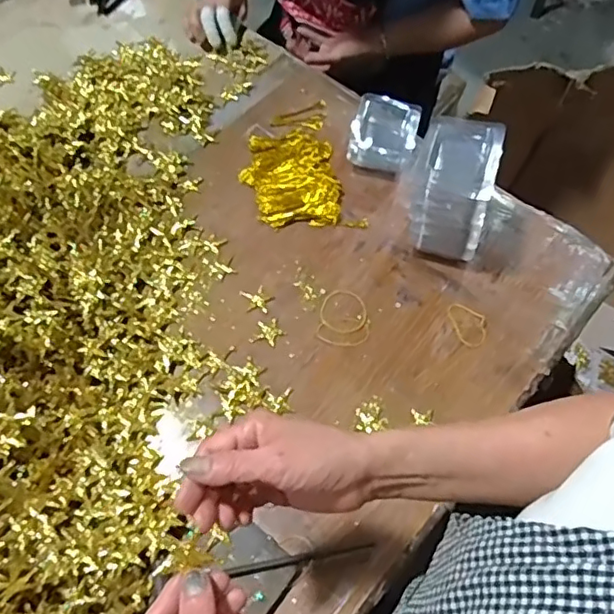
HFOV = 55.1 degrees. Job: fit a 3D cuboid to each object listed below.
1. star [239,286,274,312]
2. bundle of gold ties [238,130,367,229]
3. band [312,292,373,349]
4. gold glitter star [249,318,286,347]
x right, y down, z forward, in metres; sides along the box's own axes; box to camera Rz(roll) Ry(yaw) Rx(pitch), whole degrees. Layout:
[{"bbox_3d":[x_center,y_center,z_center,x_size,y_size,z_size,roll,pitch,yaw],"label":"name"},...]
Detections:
[{"bbox_3d":[-0.056,-0.009,0.681,0.033,0.004,0.035,-19,64,-12],"label":"star"},{"bbox_3d":[-0.015,-0.166,0.761,0.122,0.019,0.170,-14,63,-10],"label":"bundle of gold ties"},{"bbox_3d":[0.043,0.005,0.677,0.052,0.004,0.055,1,62,-2],"label":"band"},{"bbox_3d":[-0.043,0.028,0.668,0.033,0.004,0.037,17,62,7],"label":"gold glitter star"}]

